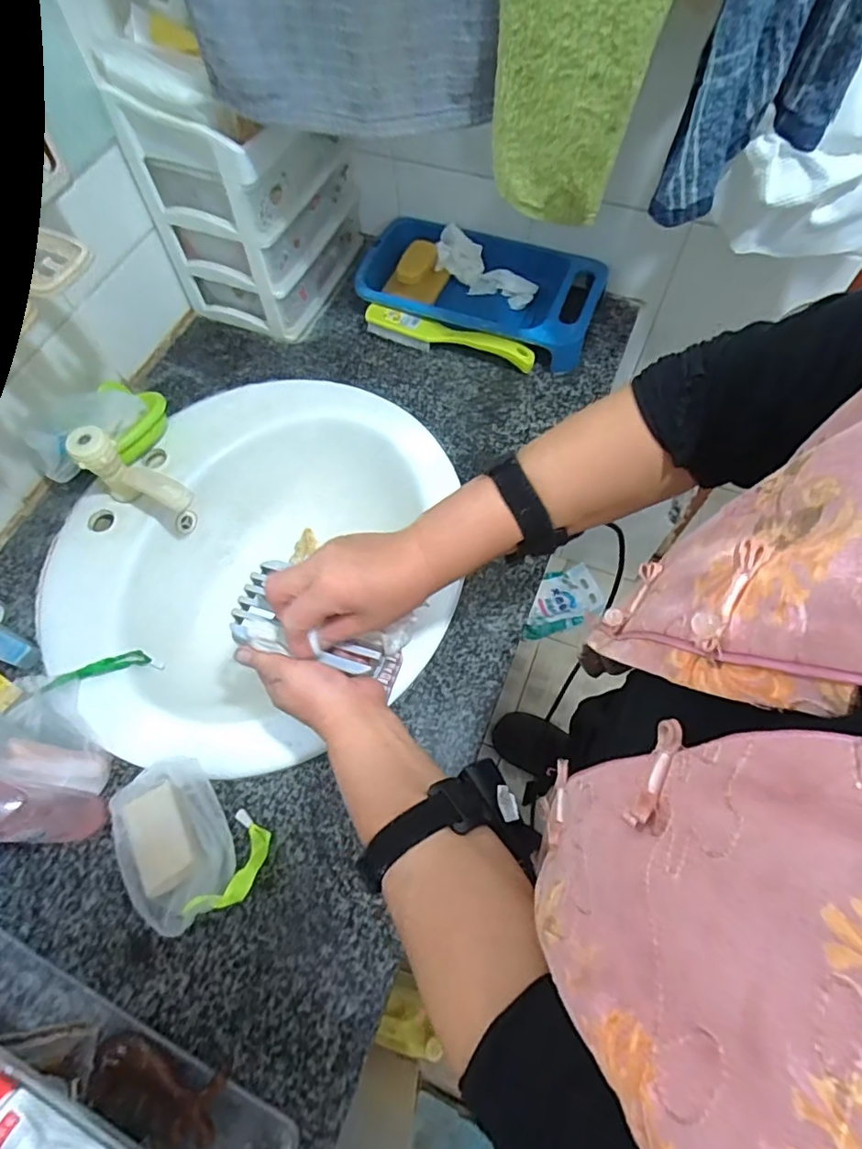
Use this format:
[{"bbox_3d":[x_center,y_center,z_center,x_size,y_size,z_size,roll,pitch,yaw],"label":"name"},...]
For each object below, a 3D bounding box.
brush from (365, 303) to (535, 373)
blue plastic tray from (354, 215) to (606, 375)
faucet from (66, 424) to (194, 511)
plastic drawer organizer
[{"bbox_3d":[0.022,-0.312,0.741,0.231,0.038,0.029,19,66,10],"label":"brush"},{"bbox_3d":[0.066,-0.402,0.773,0.327,0.058,0.183,20,66,11],"label":"blue plastic tray"},{"bbox_3d":[-0.315,-0.094,0.613,0.127,0.113,0.041,25,67,13],"label":"faucet"},{"bbox_3d":[-0.220,-0.497,0.691,0.173,0.277,0.219,18,65,10],"label":"plastic drawer organizer"}]

